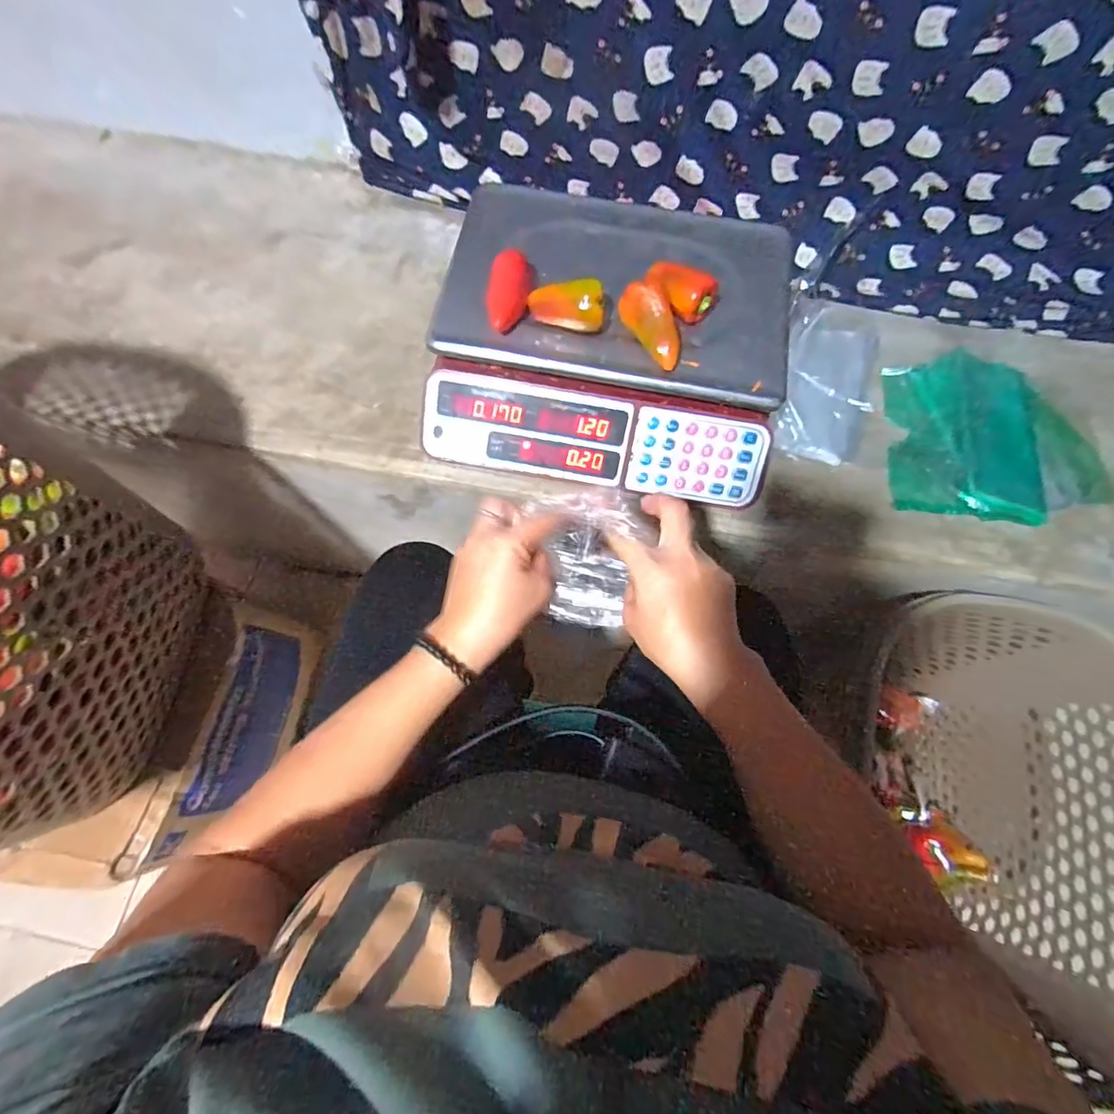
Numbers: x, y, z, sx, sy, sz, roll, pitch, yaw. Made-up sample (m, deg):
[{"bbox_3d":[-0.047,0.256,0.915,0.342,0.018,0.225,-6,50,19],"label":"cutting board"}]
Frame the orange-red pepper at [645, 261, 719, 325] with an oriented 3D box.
[{"bbox_3d":[0.117,-0.254,0.507,0.067,0.031,0.035,19,72,5],"label":"orange-red pepper"}]

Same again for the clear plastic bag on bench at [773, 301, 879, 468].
[{"bbox_3d":[0.319,-0.214,0.620,0.108,0.034,0.214,16,72,4],"label":"clear plastic bag on bench"}]

